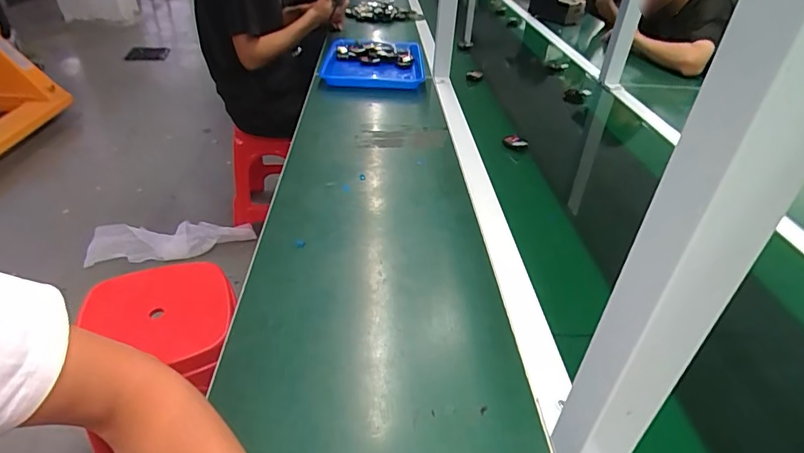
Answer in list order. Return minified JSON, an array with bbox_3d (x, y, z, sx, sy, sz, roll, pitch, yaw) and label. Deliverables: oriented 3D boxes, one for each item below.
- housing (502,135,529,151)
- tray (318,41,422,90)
[{"bbox_3d":[0.212,-0.156,0.859,0.047,0.027,0.015,1,36,-4],"label":"housing"},{"bbox_3d":[-0.070,-0.407,1.153,0.249,0.044,0.291,-1,36,-6],"label":"tray"}]

